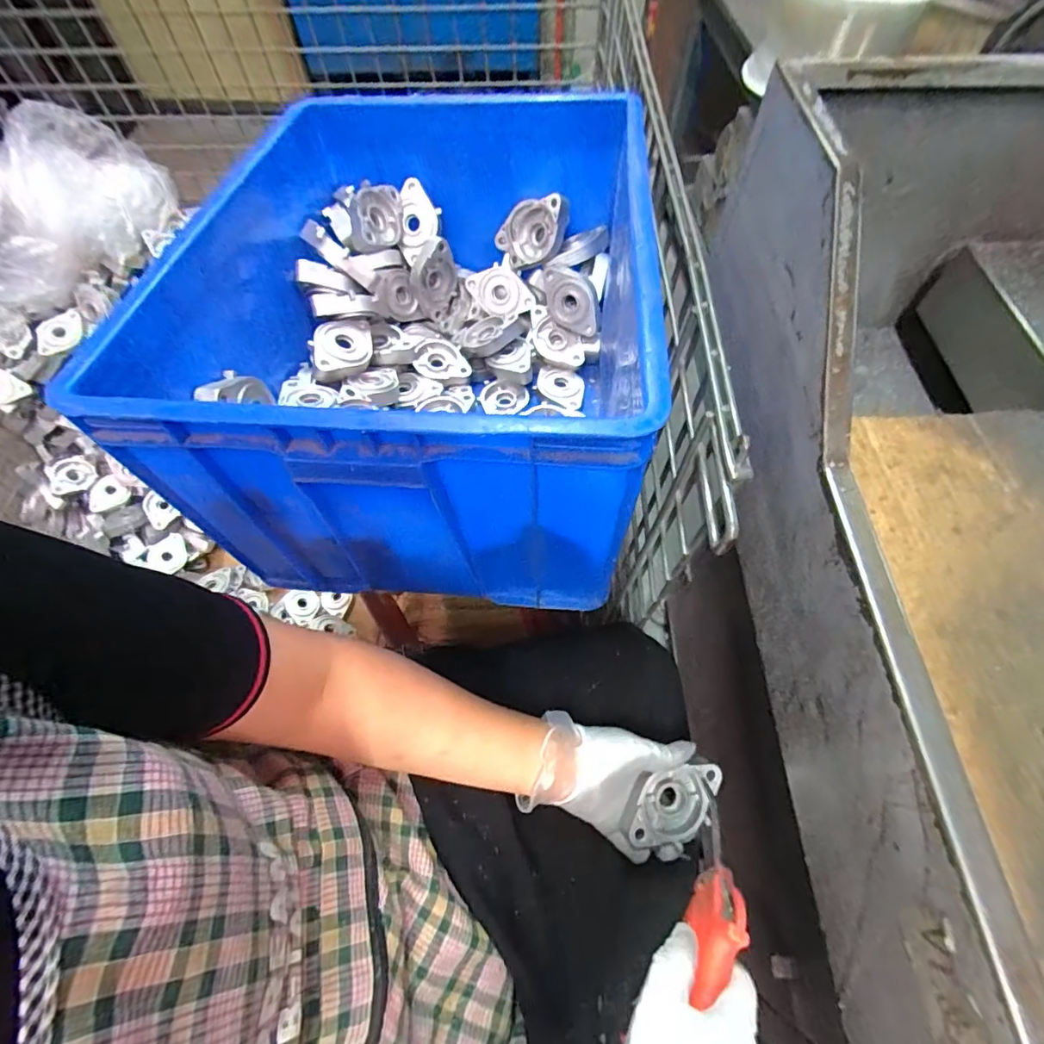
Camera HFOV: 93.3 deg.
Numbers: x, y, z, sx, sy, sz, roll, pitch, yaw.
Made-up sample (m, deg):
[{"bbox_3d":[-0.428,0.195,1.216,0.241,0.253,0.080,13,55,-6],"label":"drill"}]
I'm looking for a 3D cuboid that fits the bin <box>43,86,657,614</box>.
[{"bbox_3d":[-0.091,-0.221,0.538,0.410,0.271,0.533,4,61,3],"label":"bin"}]

